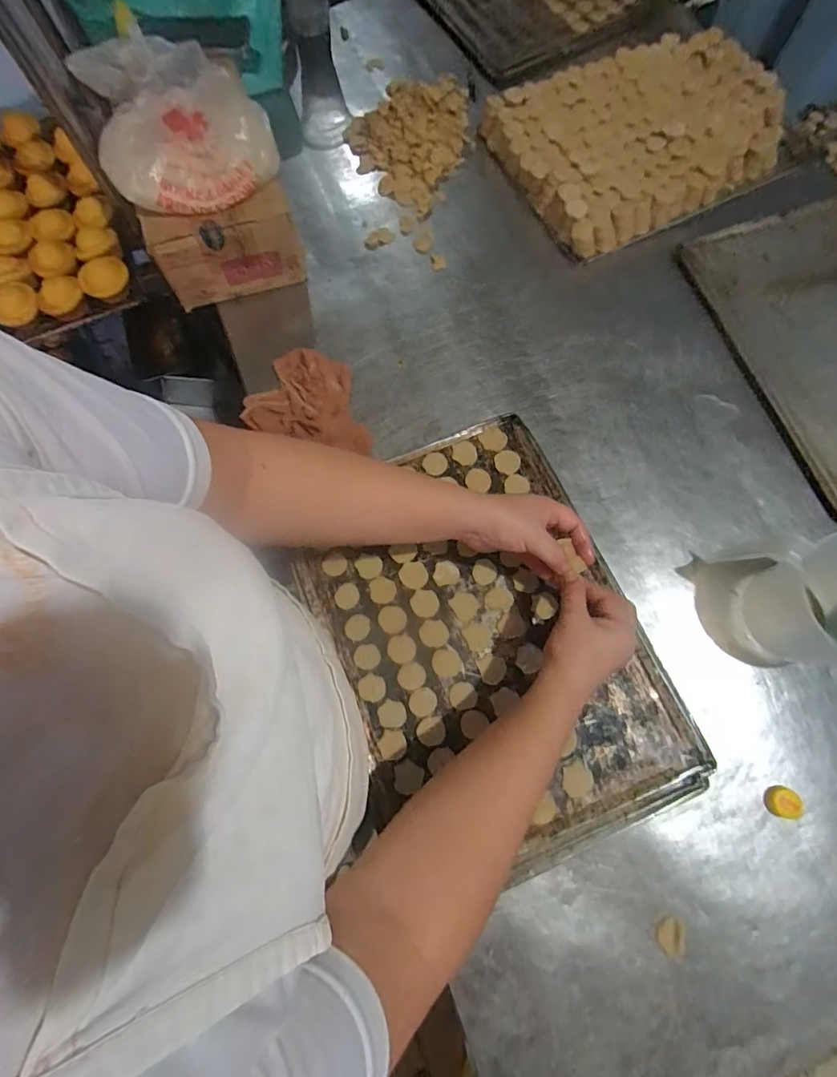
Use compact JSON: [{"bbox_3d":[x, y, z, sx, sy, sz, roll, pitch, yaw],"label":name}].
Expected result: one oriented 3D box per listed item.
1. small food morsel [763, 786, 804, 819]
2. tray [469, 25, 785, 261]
[{"bbox_3d":[0.381,0.275,0.497,0.036,0.014,0.029,8,74,4],"label":"small food morsel"},{"bbox_3d":[0.356,-0.638,0.766,0.438,0.072,0.318,-21,72,-7],"label":"tray"}]

